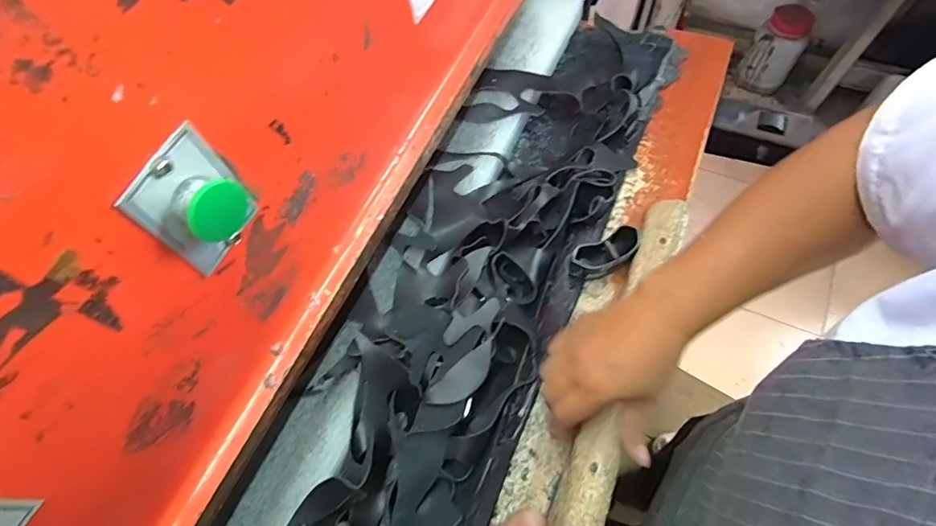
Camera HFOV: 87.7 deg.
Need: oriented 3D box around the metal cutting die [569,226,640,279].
[{"bbox_3d":[0.146,-0.008,0.521,0.076,0.028,0.033,-23,71,-9],"label":"metal cutting die"}]

